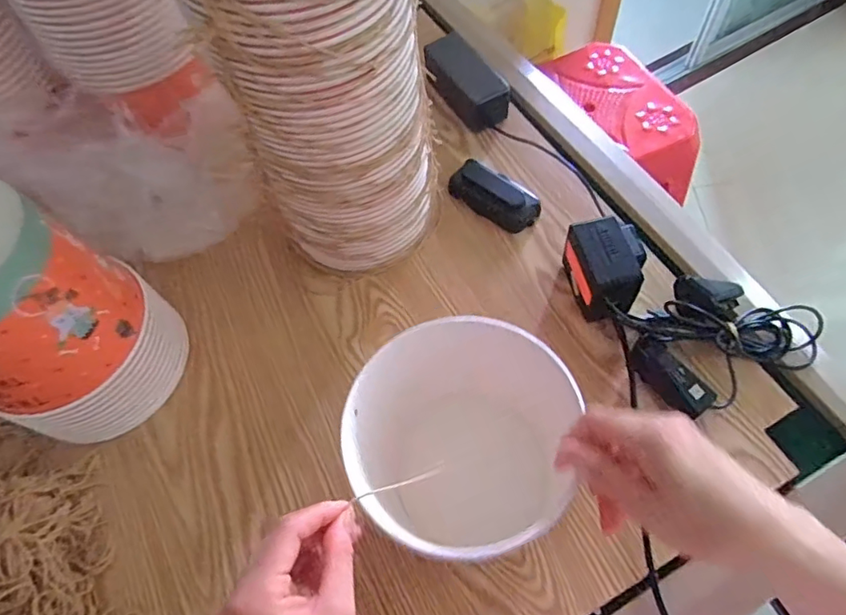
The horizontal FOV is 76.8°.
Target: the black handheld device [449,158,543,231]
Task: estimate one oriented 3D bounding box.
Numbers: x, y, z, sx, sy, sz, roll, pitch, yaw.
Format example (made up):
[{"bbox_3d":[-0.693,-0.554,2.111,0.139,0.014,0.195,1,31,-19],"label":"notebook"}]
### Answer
[{"bbox_3d":[0.080,-0.127,0.603,0.104,0.029,0.045,35,70,19],"label":"black handheld device"}]

